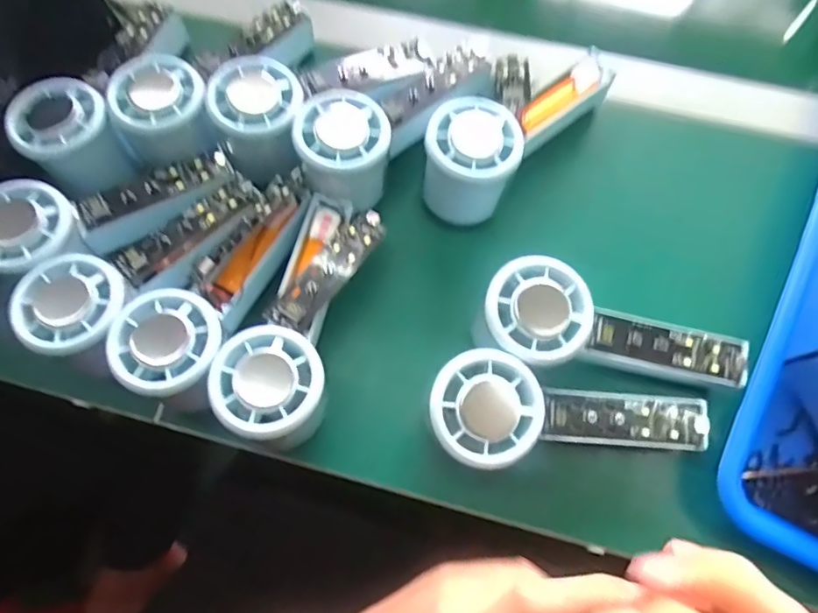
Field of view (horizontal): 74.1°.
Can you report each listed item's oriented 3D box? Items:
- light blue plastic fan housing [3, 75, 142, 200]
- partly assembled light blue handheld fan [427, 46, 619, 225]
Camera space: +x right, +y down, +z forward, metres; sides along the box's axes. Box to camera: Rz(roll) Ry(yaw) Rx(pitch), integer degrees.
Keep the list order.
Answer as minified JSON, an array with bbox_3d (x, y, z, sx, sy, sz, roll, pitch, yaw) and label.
[{"bbox_3d":[-0.211,-0.104,0.346,0.065,0.053,0.055,38,75,13],"label":"light blue plastic fan housing"},{"bbox_3d":[0.069,-0.122,0.354,0.054,0.055,0.149,40,76,14],"label":"partly assembled light blue handheld fan"}]

